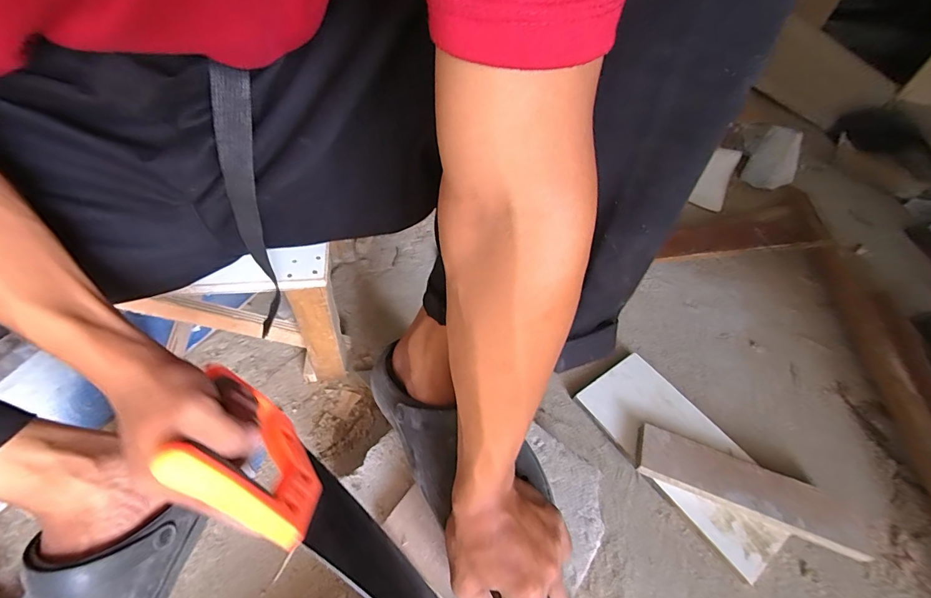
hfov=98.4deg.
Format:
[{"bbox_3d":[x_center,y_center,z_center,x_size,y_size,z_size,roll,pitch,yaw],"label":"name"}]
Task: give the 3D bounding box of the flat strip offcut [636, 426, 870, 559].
[{"bbox_3d":[0.347,0.231,0.503,0.258,0.017,0.069,19,51,9],"label":"flat strip offcut"}]

